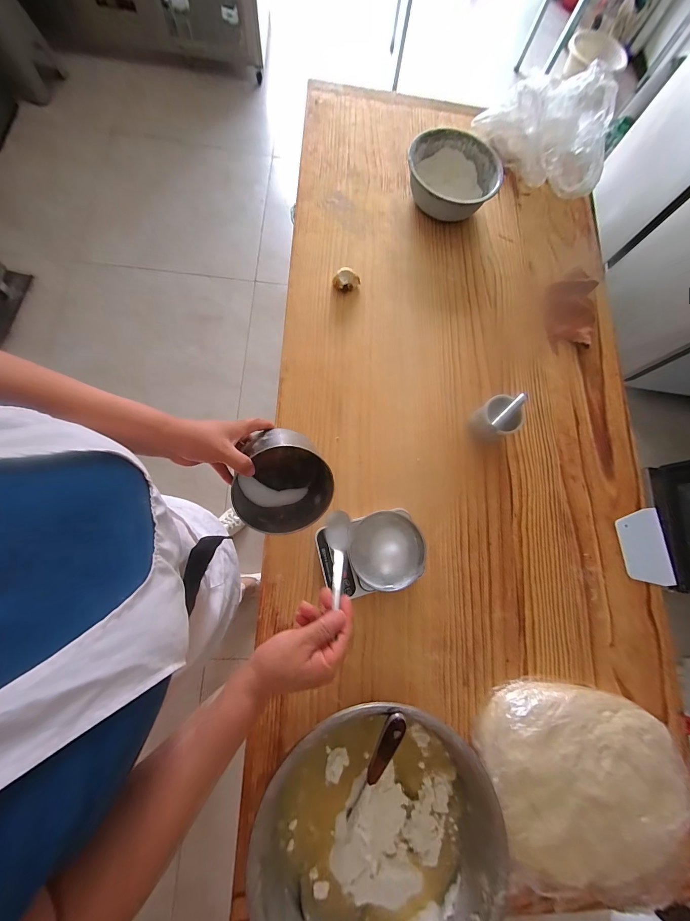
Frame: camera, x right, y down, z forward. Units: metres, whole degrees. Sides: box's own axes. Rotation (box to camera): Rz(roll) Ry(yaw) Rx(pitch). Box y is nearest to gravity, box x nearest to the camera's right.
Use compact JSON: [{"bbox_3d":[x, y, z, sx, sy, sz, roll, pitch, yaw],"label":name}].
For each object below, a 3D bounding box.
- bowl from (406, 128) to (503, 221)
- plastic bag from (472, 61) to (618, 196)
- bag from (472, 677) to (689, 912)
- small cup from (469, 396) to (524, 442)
[{"bbox_3d":[0.255,-0.694,0.775,0.213,0.083,0.223,1,77,-6],"label":"bowl"},{"bbox_3d":[0.486,-0.790,0.777,0.338,0.165,0.140,32,76,2],"label":"plastic bag"},{"bbox_3d":[0.383,0.525,0.503,0.325,0.049,0.293,-1,75,-2],"label":"bag"},{"bbox_3d":[0.289,-0.073,0.626,0.071,0.091,0.074,1,77,-6],"label":"small cup"}]

